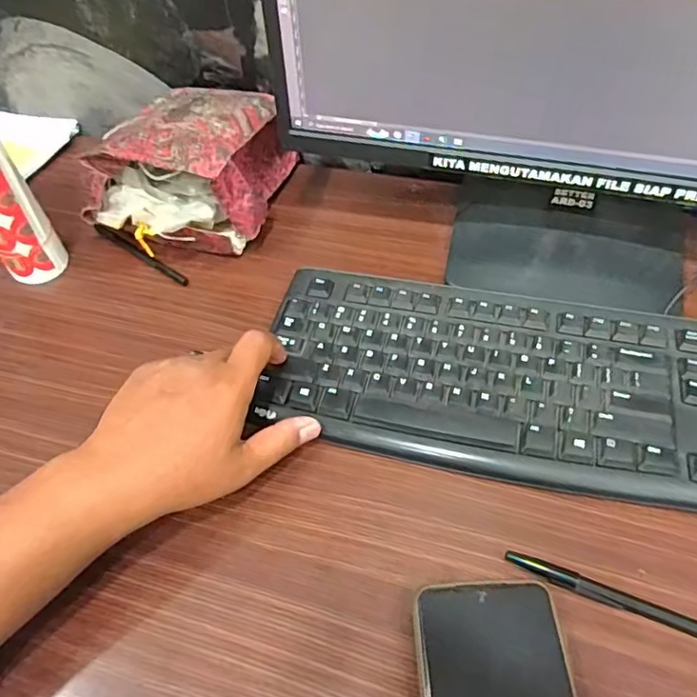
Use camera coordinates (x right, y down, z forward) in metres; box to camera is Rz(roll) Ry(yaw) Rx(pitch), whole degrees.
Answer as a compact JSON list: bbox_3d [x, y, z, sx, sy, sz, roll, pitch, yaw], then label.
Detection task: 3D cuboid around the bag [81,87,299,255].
[{"bbox_3d":[-0.151,-0.167,0.537,0.160,0.095,0.176,7,53,11],"label":"bag"}]

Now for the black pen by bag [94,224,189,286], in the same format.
[{"bbox_3d":[-0.195,-0.089,0.527,0.123,0.014,0.010,30,60,25],"label":"black pen by bag"}]

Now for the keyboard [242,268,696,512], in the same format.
[{"bbox_3d":[0.153,0.027,0.398,0.421,0.017,0.152,9,54,12],"label":"keyboard"}]

